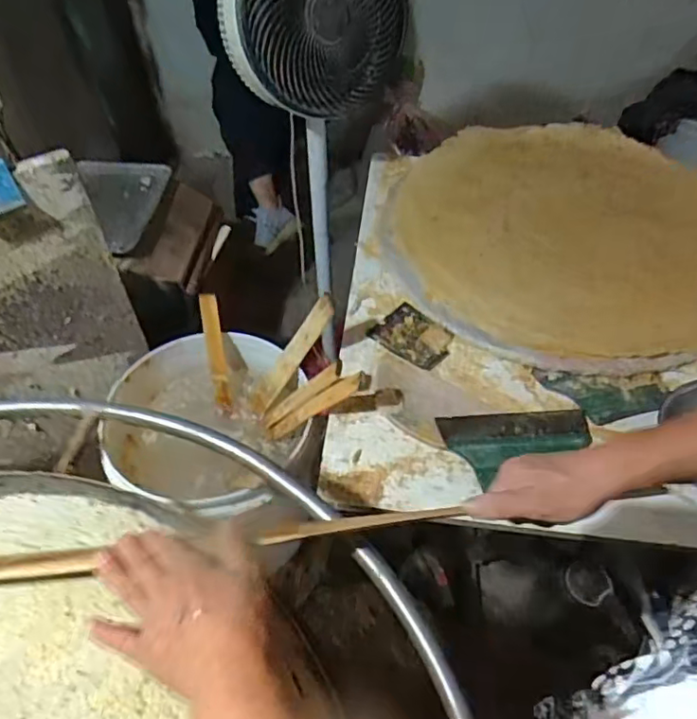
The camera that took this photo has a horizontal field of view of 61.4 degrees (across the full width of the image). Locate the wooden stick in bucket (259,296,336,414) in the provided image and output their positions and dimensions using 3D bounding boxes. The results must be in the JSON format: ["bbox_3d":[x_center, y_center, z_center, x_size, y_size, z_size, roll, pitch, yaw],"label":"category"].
[{"bbox_3d":[-0.077,-0.007,0.842,0.019,0.211,0.032,2,41,-46],"label":"wooden stick in bucket"}]

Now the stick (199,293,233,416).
[{"bbox_3d":[-0.198,-0.008,0.879,0.025,0.179,0.015,-8,15,-7],"label":"stick"}]

